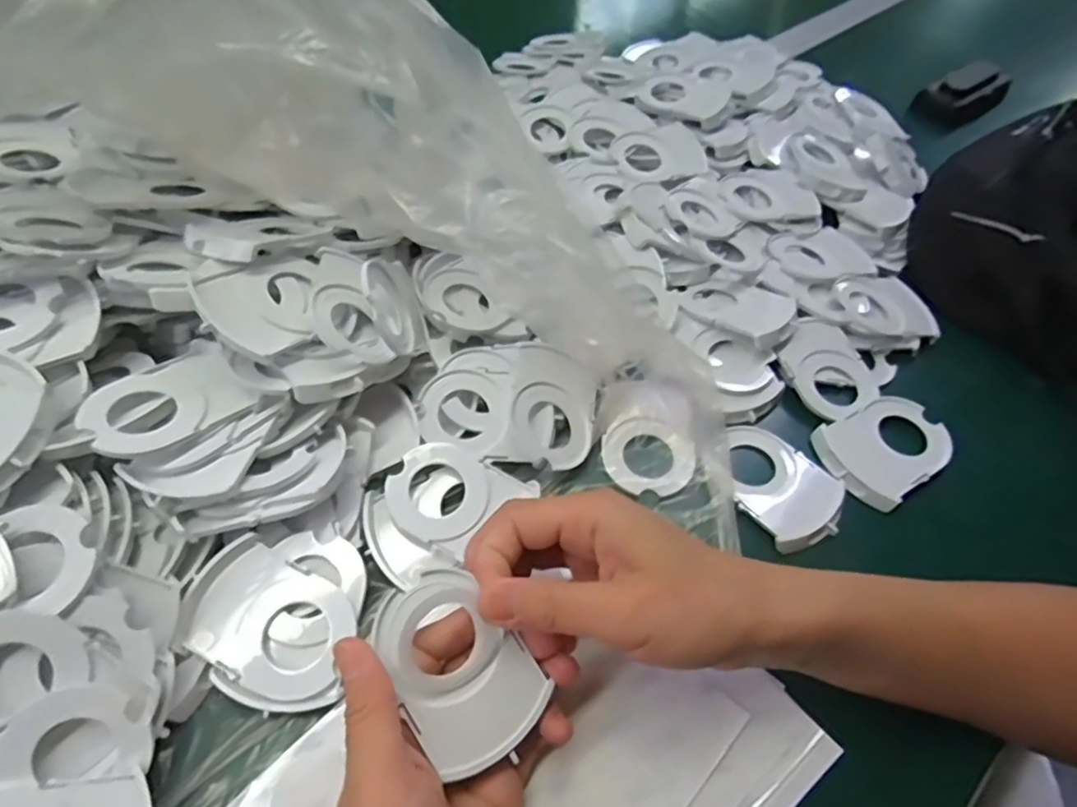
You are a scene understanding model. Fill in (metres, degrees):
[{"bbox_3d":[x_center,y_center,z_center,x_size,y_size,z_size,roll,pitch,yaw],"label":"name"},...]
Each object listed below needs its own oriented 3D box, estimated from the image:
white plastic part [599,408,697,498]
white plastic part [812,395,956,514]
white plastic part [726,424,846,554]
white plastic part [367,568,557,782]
[{"bbox_3d":[0.064,0.028,0.373,0.051,0.011,0.055,-27,59,-21],"label":"white plastic part"},{"bbox_3d":[0.208,0.026,0.381,0.078,0.009,0.056,-24,58,-19],"label":"white plastic part"},{"bbox_3d":[0.136,0.044,0.367,0.057,0.008,0.078,-26,59,-20],"label":"white plastic part"},{"bbox_3d":[-0.031,0.105,0.255,0.051,0.012,0.073,-34,87,-29],"label":"white plastic part"}]

